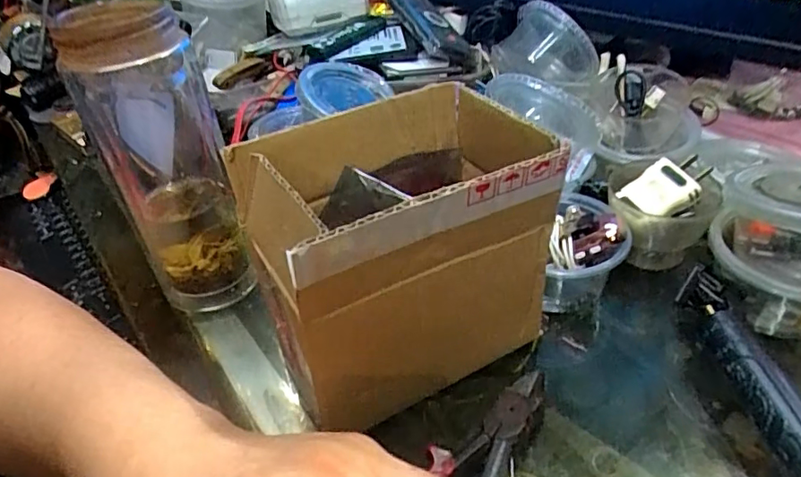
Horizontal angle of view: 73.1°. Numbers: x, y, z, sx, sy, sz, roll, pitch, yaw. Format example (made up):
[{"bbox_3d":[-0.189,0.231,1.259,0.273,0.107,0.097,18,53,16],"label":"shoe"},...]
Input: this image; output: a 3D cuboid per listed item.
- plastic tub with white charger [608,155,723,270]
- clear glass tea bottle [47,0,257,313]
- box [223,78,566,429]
[{"bbox_3d":[0.164,-0.016,0.346,0.061,0.055,0.059,-4,38,3],"label":"plastic tub with white charger"},{"bbox_3d":[-0.134,-0.041,0.314,0.061,0.174,0.051,-20,40,-17],"label":"clear glass tea bottle"},{"bbox_3d":[-0.001,0.005,0.271,0.133,0.113,0.097,-20,40,-17],"label":"box"}]

